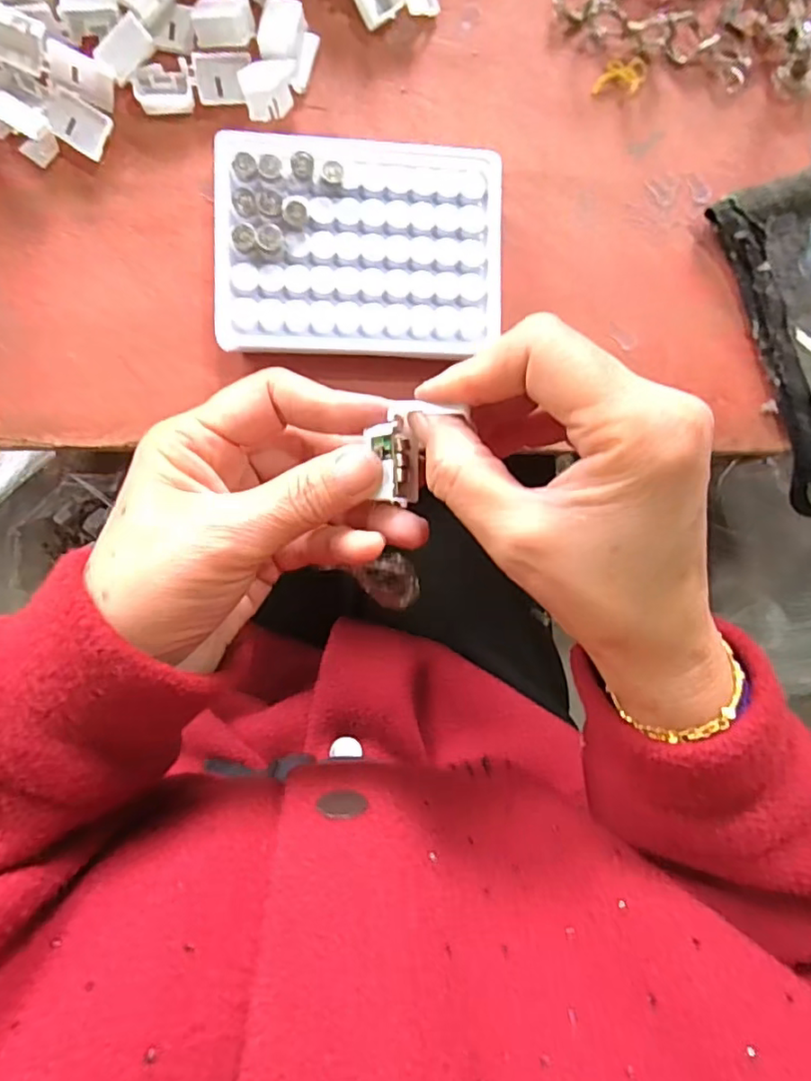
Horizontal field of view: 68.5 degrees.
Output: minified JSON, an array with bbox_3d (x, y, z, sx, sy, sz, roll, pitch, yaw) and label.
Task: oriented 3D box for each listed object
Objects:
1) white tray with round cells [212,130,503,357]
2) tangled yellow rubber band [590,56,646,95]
[{"bbox_3d":[-0.021,-0.135,0.282,0.129,0.025,0.093,0,92,-6],"label":"white tray with round cells"},{"bbox_3d":[0.110,-0.239,0.306,0.027,0.004,0.017,-3,92,-6],"label":"tangled yellow rubber band"}]

